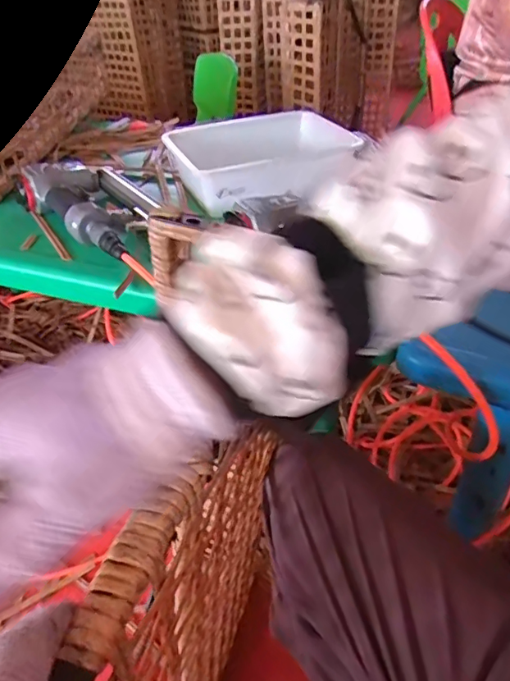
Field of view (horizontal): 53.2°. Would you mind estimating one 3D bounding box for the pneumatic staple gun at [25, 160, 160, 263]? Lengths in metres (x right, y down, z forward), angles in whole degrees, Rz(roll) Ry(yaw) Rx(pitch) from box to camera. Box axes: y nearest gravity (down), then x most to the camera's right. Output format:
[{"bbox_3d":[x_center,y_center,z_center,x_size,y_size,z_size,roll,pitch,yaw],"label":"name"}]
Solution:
[{"bbox_3d":[-0.217,-0.195,0.732,0.147,0.065,0.250,-33,48,-30],"label":"pneumatic staple gun"}]

